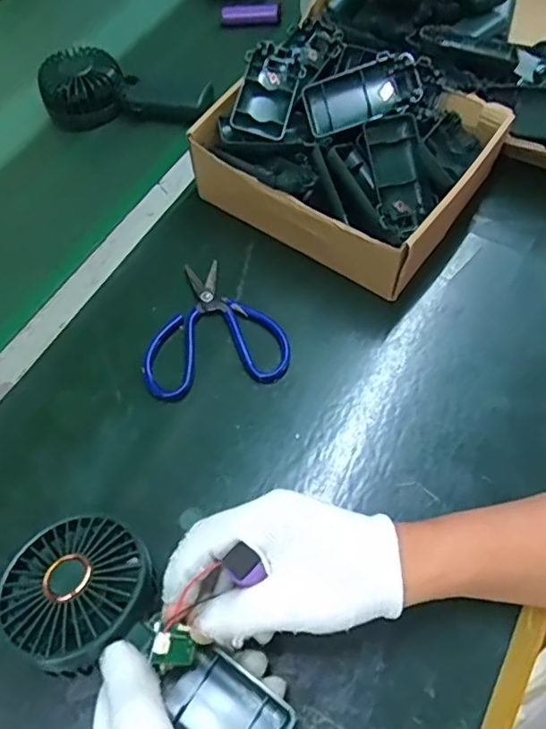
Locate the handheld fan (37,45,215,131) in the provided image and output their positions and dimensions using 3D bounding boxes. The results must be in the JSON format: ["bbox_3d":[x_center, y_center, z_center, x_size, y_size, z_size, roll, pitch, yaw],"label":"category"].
[{"bbox_3d":[-0.154,-0.286,0.604,0.179,0.065,0.067,0,60,5],"label":"handheld fan"}]

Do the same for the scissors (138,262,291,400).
[{"bbox_3d":[-0.050,-0.032,0.462,0.113,0.007,0.115,-10,60,-2],"label":"scissors"}]

